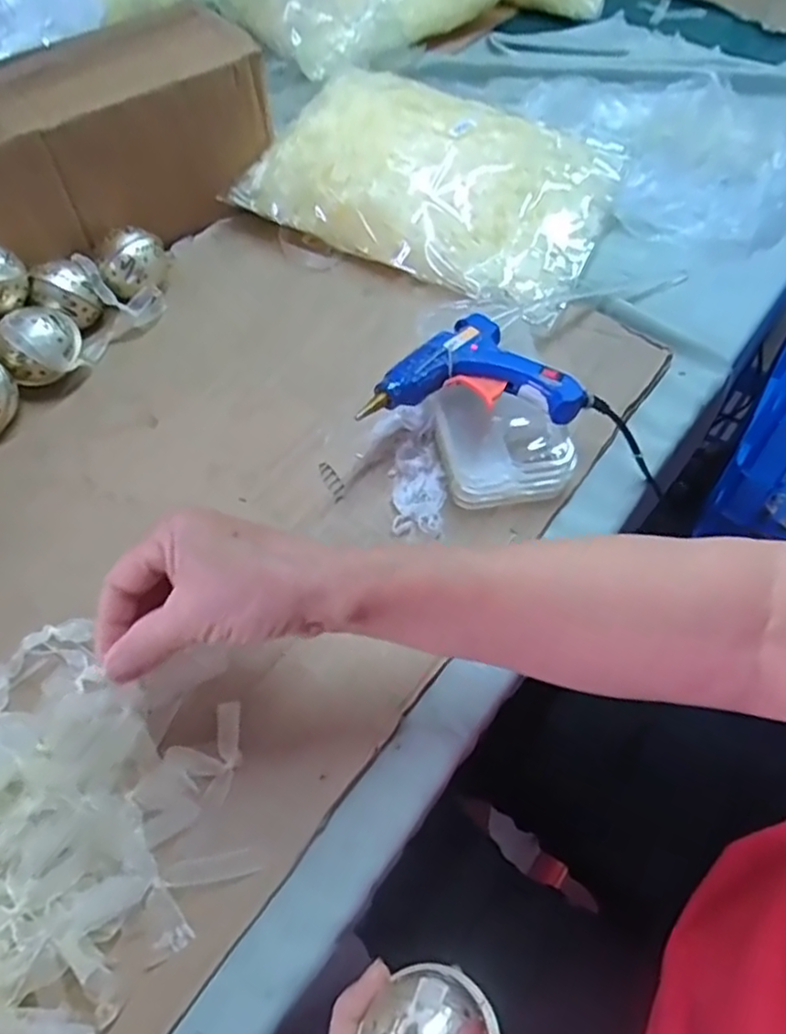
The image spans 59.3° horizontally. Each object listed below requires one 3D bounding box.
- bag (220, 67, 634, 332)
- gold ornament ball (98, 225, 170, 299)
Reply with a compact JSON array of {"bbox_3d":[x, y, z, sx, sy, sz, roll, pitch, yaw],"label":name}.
[{"bbox_3d":[0.042,-0.301,0.600,0.291,0.069,0.215,22,60,12],"label":"bag"},{"bbox_3d":[-0.210,-0.203,0.556,0.043,0.044,0.048,9,58,4],"label":"gold ornament ball"}]

